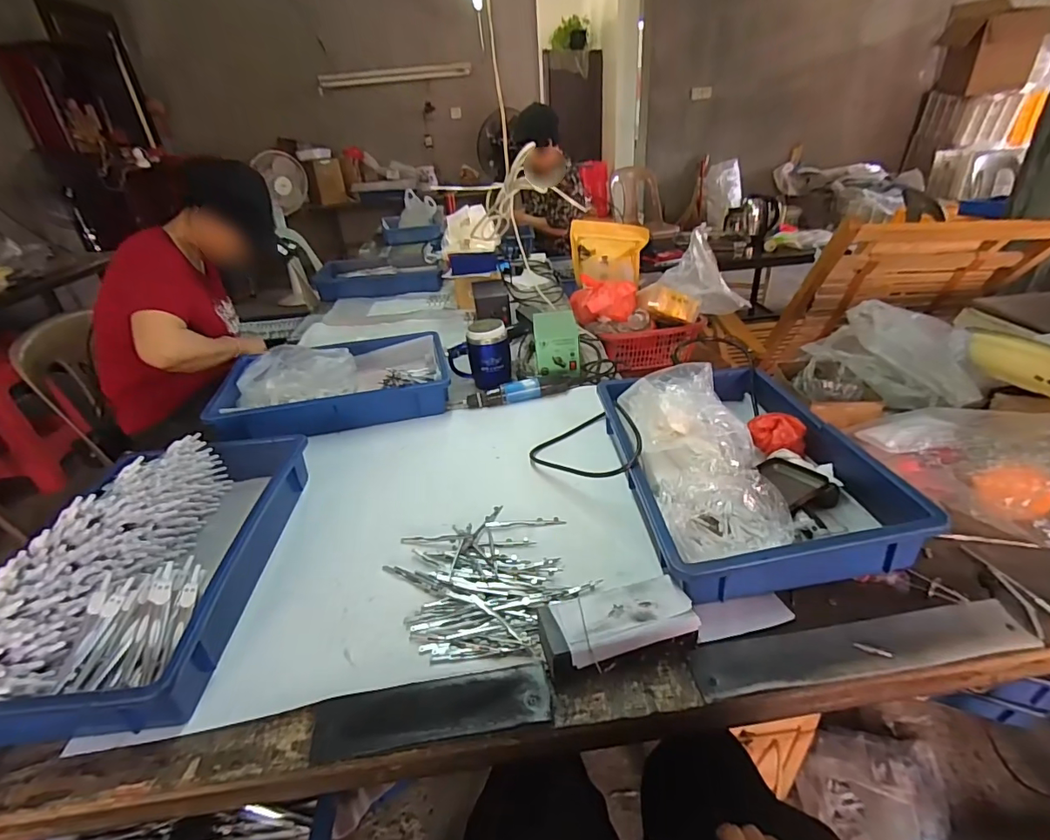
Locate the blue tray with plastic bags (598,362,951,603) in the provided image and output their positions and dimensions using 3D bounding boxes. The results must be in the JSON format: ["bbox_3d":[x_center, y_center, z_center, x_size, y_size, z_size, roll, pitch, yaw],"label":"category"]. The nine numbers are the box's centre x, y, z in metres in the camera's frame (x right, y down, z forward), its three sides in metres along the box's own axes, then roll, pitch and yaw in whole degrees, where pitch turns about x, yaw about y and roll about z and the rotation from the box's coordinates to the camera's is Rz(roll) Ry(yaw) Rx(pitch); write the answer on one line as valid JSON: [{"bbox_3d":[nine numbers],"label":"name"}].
[{"bbox_3d":[0.278,0.031,0.682,0.293,0.126,0.421,-7,31,-4],"label":"blue tray with plastic bags"}]

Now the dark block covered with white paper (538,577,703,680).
[{"bbox_3d":[0.093,0.211,0.501,0.148,0.047,0.065,-9,31,-8],"label":"dark block covered with white paper"}]

